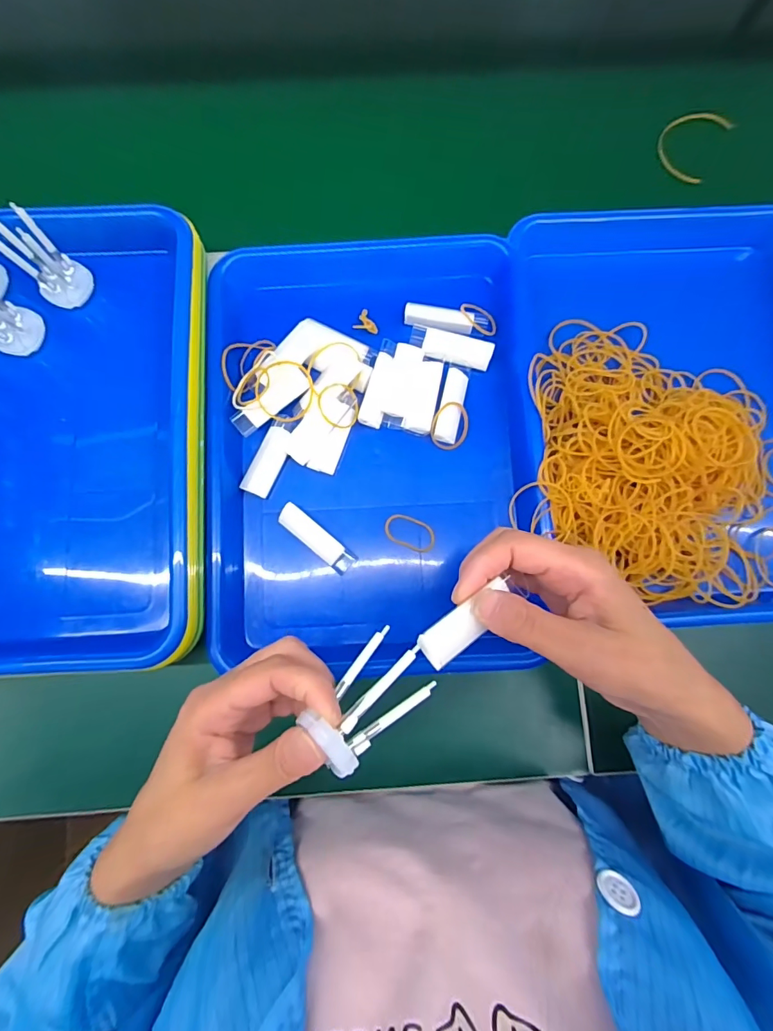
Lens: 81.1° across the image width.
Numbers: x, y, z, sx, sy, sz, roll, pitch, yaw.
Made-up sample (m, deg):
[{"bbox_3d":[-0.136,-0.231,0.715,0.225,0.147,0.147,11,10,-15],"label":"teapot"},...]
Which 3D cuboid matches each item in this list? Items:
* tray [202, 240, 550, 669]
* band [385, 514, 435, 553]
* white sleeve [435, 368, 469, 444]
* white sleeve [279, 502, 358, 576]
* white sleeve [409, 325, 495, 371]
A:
[{"bbox_3d":[-0.013,-0.053,0.351,0.236,0.032,0.335,-3,81,-1],"label":"tray"},{"bbox_3d":[0.019,0.013,0.349,0.040,0.004,0.023,22,81,3],"label":"band"},{"bbox_3d":[0.051,-0.086,0.355,0.018,0.015,0.056,13,81,1],"label":"white sleeve"},{"bbox_3d":[-0.053,0.018,0.344,0.065,0.018,0.018,40,82,6],"label":"white sleeve"},{"bbox_3d":[0.051,-0.133,0.359,0.065,0.013,0.023,16,81,2],"label":"white sleeve"}]

